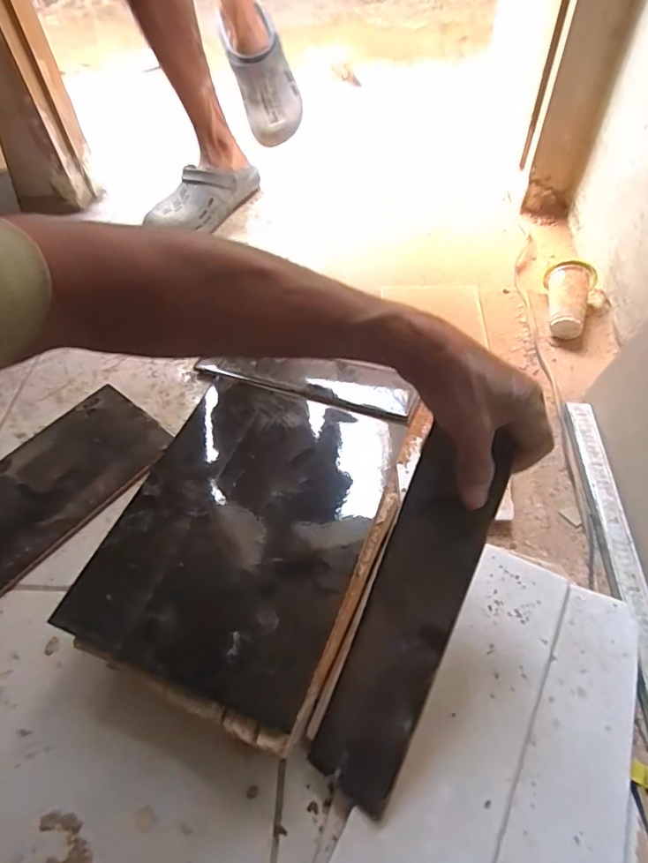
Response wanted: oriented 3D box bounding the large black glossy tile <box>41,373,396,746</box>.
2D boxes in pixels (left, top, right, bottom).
[{"bbox_3d":[-0.073,0.080,0.478,0.226,0.010,0.288,16,56,14],"label":"large black glossy tile"}]

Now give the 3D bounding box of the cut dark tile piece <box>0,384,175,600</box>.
[{"bbox_3d":[-0.328,0.072,0.594,0.155,0.012,0.297,33,61,24],"label":"cut dark tile piece"}]

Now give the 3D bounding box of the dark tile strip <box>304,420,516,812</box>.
[{"bbox_3d":[0.062,0.140,0.388,0.068,0.009,0.279,22,92,30],"label":"dark tile strip"}]

